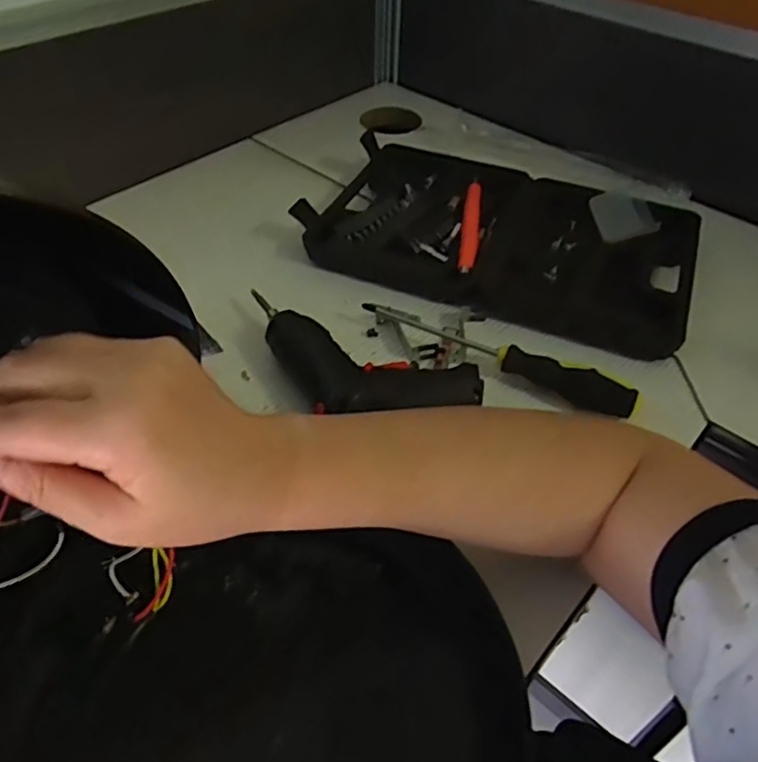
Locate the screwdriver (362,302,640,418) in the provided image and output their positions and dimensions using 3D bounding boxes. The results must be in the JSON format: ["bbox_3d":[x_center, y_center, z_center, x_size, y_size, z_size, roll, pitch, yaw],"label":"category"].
[{"bbox_3d":[0.092,-0.024,0.485,0.216,0.026,0.025,23,50,19],"label":"screwdriver"}]

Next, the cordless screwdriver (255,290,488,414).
[{"bbox_3d":[-0.013,-0.028,0.479,0.126,0.043,0.181,-23,51,-21],"label":"cordless screwdriver"}]

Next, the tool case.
[{"bbox_3d":[0.114,-0.146,0.592,0.361,0.027,0.229,23,50,19],"label":"tool case"}]

